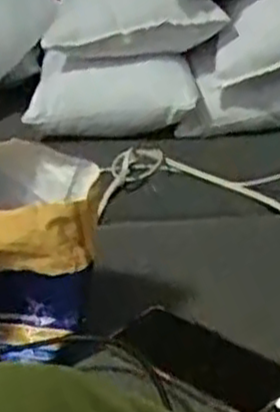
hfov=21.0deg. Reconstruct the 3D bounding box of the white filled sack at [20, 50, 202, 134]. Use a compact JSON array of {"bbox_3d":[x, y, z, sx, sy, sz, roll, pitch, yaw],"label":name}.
[{"bbox_3d":[-0.042,-0.163,1.172,0.262,0.140,0.081,-5,27,-8],"label":"white filled sack"}]

